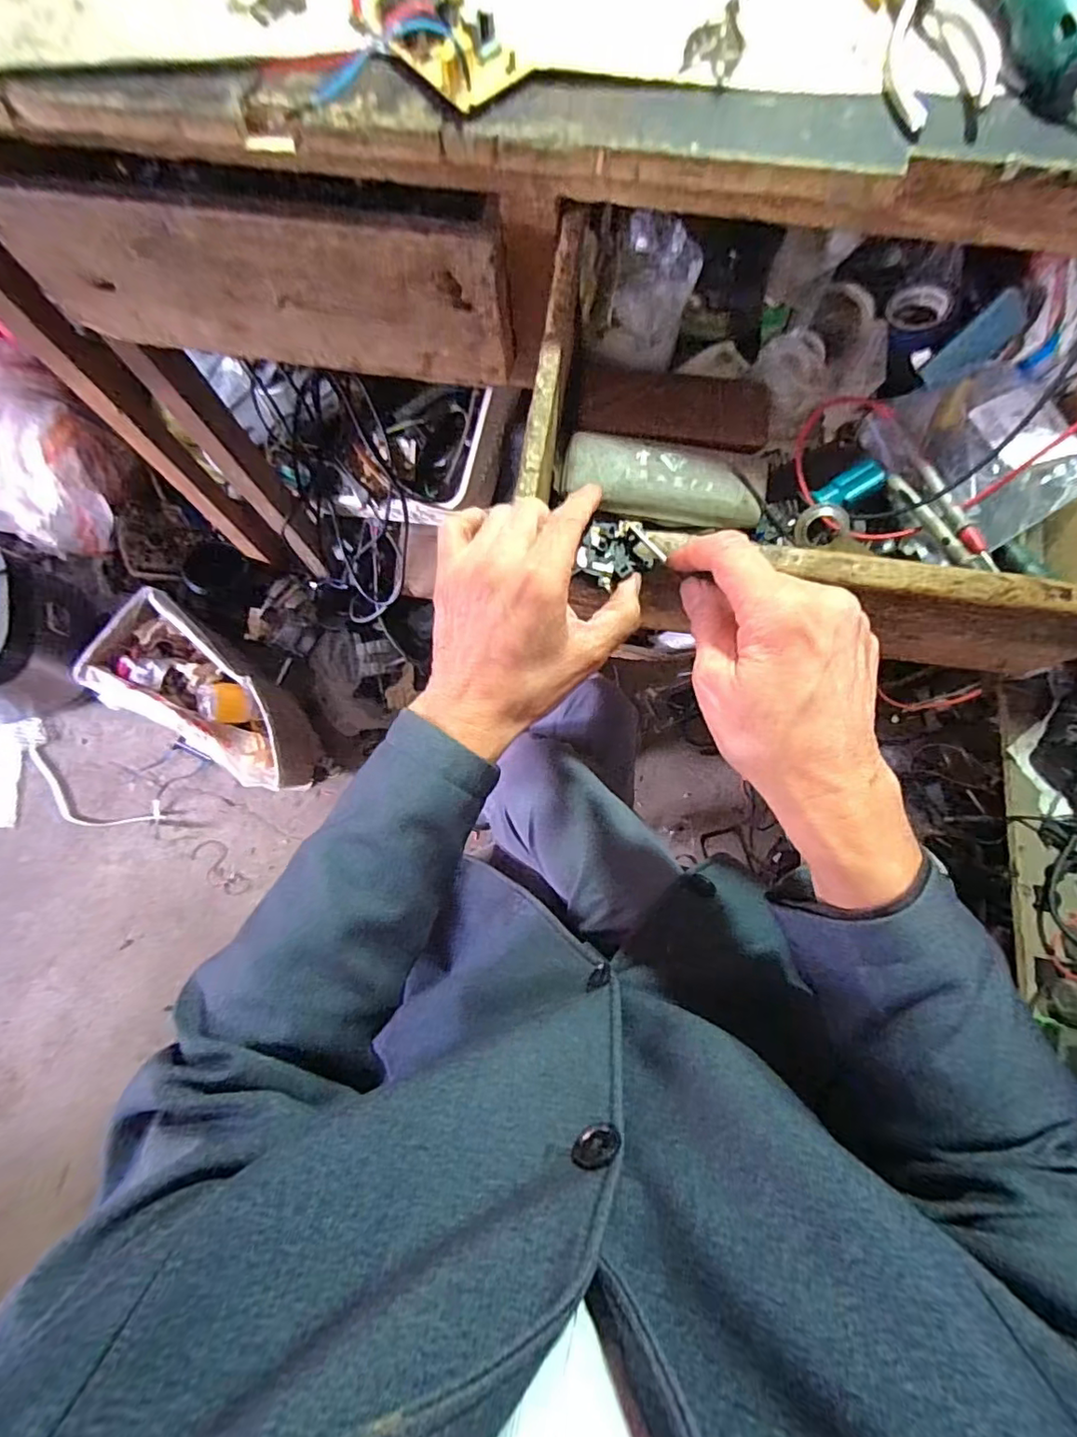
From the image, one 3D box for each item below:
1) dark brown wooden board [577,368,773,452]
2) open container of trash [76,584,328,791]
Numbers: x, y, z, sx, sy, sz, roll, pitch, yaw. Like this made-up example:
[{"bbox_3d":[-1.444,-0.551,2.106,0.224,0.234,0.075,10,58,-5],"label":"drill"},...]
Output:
[{"bbox_3d":[0.104,-0.236,0.442,0.144,0.019,0.052,3,78,1],"label":"dark brown wooden board"},{"bbox_3d":[-0.532,-0.029,1.007,0.407,0.174,0.200,27,80,6],"label":"open container of trash"}]

